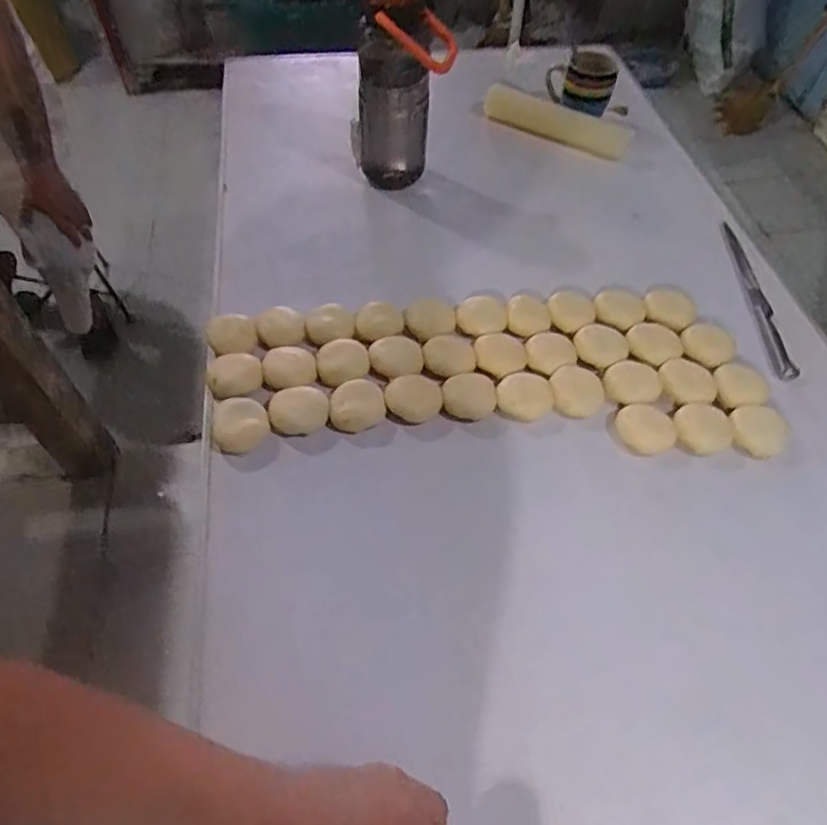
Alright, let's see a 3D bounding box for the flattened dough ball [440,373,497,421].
[{"bbox_3d":[0.064,-0.017,0.720,0.060,0.020,0.058,3,53,-4],"label":"flattened dough ball"}]

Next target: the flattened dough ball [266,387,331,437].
[{"bbox_3d":[-0.129,-0.002,0.697,0.065,0.031,0.048,-5,55,-5],"label":"flattened dough ball"}]

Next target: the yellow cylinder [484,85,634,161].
[{"bbox_3d":[0.258,-0.519,1.109,0.268,0.054,0.050,18,56,11],"label":"yellow cylinder"}]

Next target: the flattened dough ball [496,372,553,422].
[{"bbox_3d":[0.130,-0.018,0.730,0.063,0.014,0.066,3,53,-4],"label":"flattened dough ball"}]

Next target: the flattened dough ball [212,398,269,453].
[{"bbox_3d":[-0.187,0.014,0.674,0.058,0.026,0.059,3,53,-4],"label":"flattened dough ball"}]

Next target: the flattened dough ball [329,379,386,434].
[{"bbox_3d":[-0.063,-0.006,0.695,0.060,0.033,0.053,-6,55,-5],"label":"flattened dough ball"}]

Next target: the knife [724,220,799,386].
[{"bbox_3d":[0.475,-0.159,0.857,0.033,0.019,0.286,5,53,-2],"label":"knife"}]

